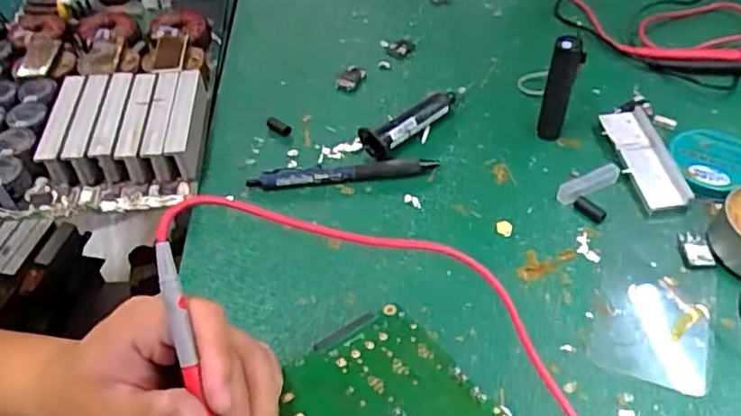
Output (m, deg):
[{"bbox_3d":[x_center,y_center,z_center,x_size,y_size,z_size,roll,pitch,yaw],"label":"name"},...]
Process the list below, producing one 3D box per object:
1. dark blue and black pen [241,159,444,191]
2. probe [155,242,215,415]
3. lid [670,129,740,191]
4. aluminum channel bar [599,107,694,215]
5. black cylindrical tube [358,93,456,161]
[{"bbox_3d":[-0.020,-0.024,0.485,0.136,0.018,0.017,-6,47,0],"label":"dark blue and black pen"},{"bbox_3d":[-0.078,0.081,0.293,0.009,0.007,0.133,-13,92,-8],"label":"probe"},{"bbox_3d":[0.251,-0.035,0.484,0.060,0.014,0.057,-2,47,3],"label":"lid"},{"bbox_3d":[0.198,-0.038,0.482,0.035,0.016,0.093,-6,47,-1],"label":"aluminum channel bar"},{"bbox_3d":[0.030,-0.069,0.514,0.026,0.020,0.088,35,58,30],"label":"black cylindrical tube"}]

